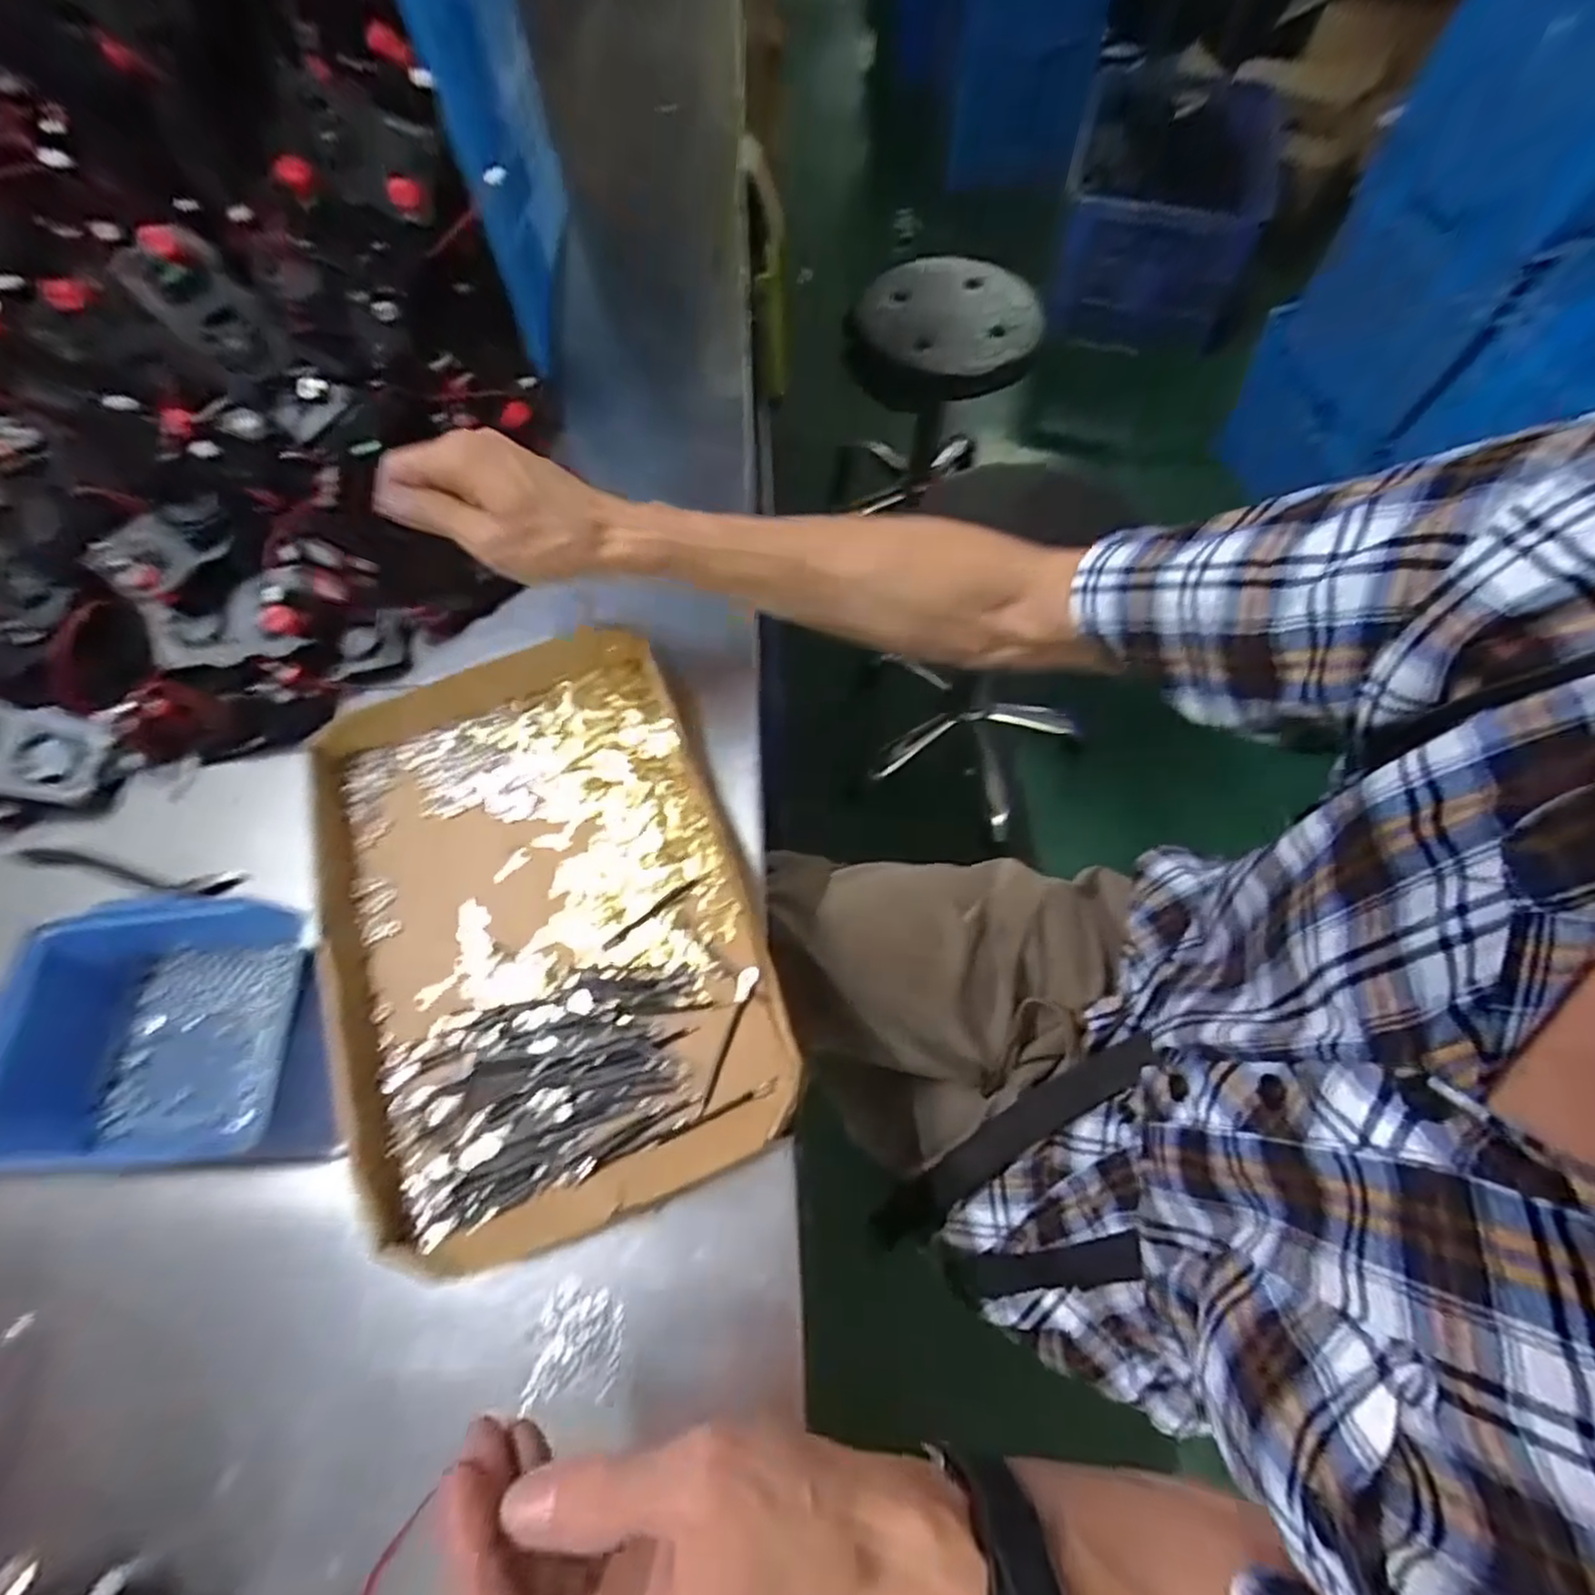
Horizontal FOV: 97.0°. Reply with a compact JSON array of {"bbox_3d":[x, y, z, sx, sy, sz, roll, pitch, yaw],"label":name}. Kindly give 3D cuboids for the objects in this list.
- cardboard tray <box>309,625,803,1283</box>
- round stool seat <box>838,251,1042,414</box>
[{"bbox_3d":[-0.154,0.069,0.430,0.234,0.053,0.336,-22,67,-7],"label":"cardboard tray"},{"bbox_3d":[0.239,-0.760,1.169,0.305,0.095,0.254,5,79,10],"label":"round stool seat"}]

